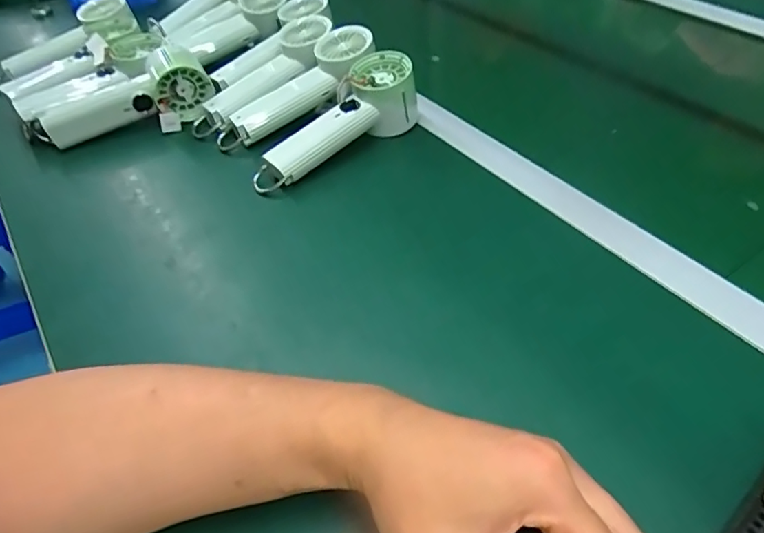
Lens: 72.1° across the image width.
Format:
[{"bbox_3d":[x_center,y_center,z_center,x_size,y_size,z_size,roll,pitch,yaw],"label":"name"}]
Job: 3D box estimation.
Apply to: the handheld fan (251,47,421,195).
[{"bbox_3d":[-0.047,-0.134,0.515,0.191,0.060,0.057,-38,54,-10],"label":"handheld fan"}]

